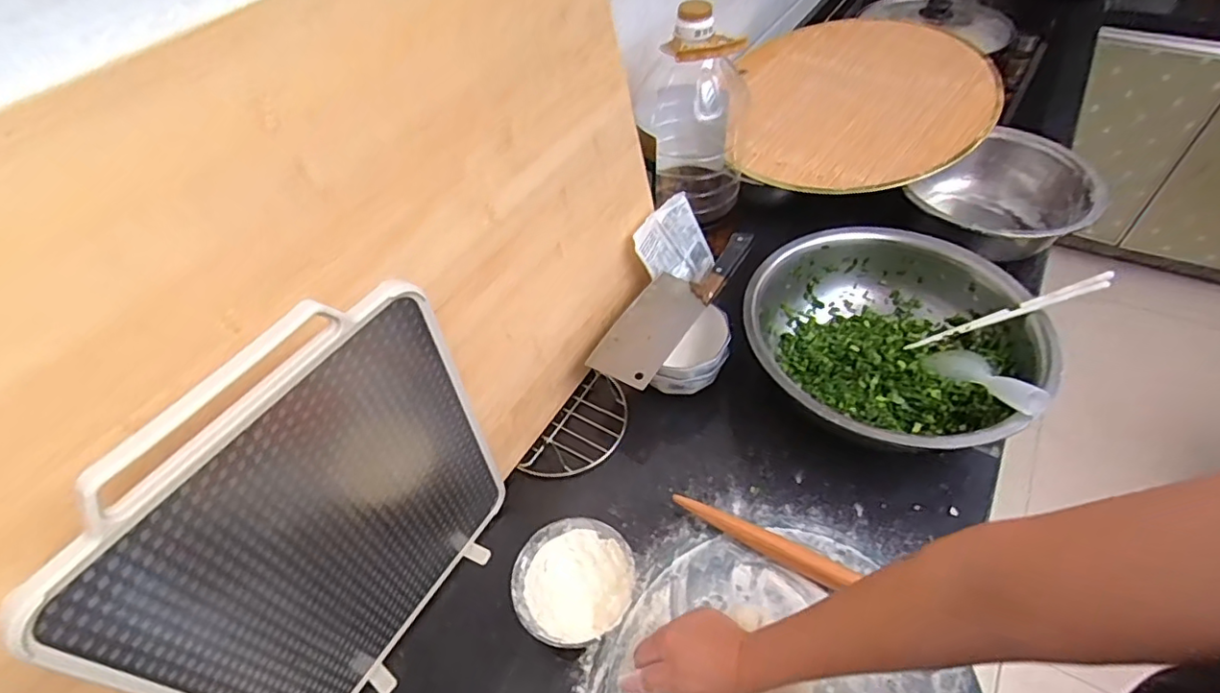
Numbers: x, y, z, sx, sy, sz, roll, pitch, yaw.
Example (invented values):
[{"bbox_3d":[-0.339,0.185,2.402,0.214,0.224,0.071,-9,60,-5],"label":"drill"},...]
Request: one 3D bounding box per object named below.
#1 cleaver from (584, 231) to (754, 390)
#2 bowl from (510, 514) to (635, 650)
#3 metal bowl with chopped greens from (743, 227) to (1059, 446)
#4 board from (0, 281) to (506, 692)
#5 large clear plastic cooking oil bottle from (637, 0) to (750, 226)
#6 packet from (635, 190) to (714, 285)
[{"bbox_3d":[0.082,-0.061,0.748,0.091,0.028,0.278,27,56,25],"label":"cleaver"},{"bbox_3d":[-0.034,0.241,0.593,0.117,0.050,0.114,-2,49,3],"label":"bowl"},{"bbox_3d":[0.334,-0.005,0.731,0.314,0.109,0.332,-2,49,3],"label":"metal bowl with chopped greens"},{"bbox_3d":[-0.207,0.144,0.468,0.018,0.382,0.280,22,55,22],"label":"board"},{"bbox_3d":[0.114,-0.313,0.810,0.142,0.274,0.141,1,49,6],"label":"large clear plastic cooking oil bottle"},{"bbox_3d":[0.095,-0.138,0.830,0.012,0.123,0.119,4,43,52],"label":"packet"}]

